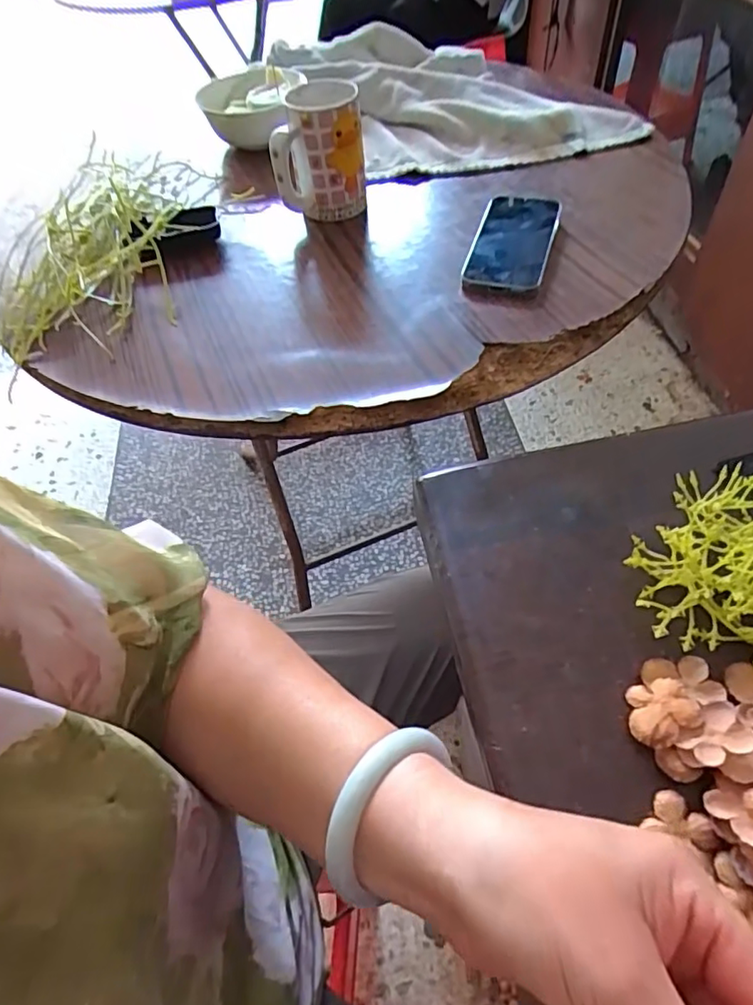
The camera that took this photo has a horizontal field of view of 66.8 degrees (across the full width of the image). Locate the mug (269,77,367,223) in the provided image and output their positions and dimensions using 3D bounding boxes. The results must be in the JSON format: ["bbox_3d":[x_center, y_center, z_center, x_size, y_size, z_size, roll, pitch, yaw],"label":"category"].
[{"bbox_3d":[-0.066,-0.396,0.654,0.101,0.126,0.081,-8,50,2],"label":"mug"}]

